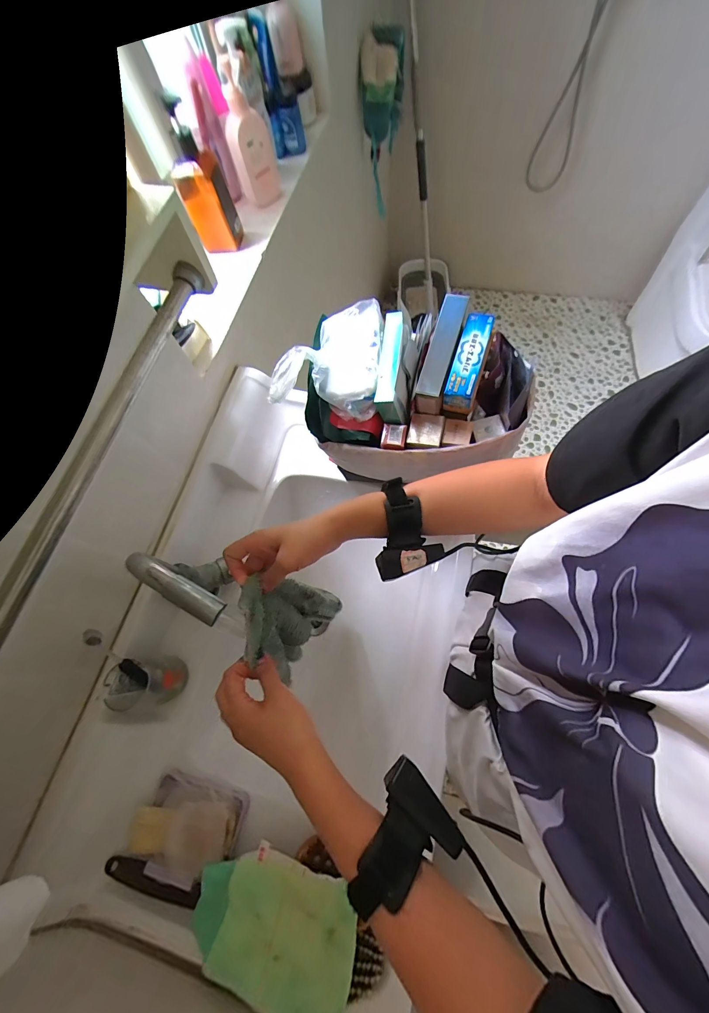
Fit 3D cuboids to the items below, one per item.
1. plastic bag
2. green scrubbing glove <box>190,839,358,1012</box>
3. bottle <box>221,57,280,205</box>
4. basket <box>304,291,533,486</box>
[{"bbox_3d":[-0.027,-0.175,0.426,0.115,0.062,0.153,4,69,5],"label":"plastic bag"},{"bbox_3d":[-0.093,0.454,0.376,0.171,0.020,0.114,7,67,18],"label":"green scrubbing glove"},{"bbox_3d":[-0.189,-0.669,0.638,0.077,0.173,0.052,-23,69,-6],"label":"bottle"},{"bbox_3d":[0.079,-0.138,0.465,0.263,0.163,0.169,2,69,4],"label":"basket"}]

